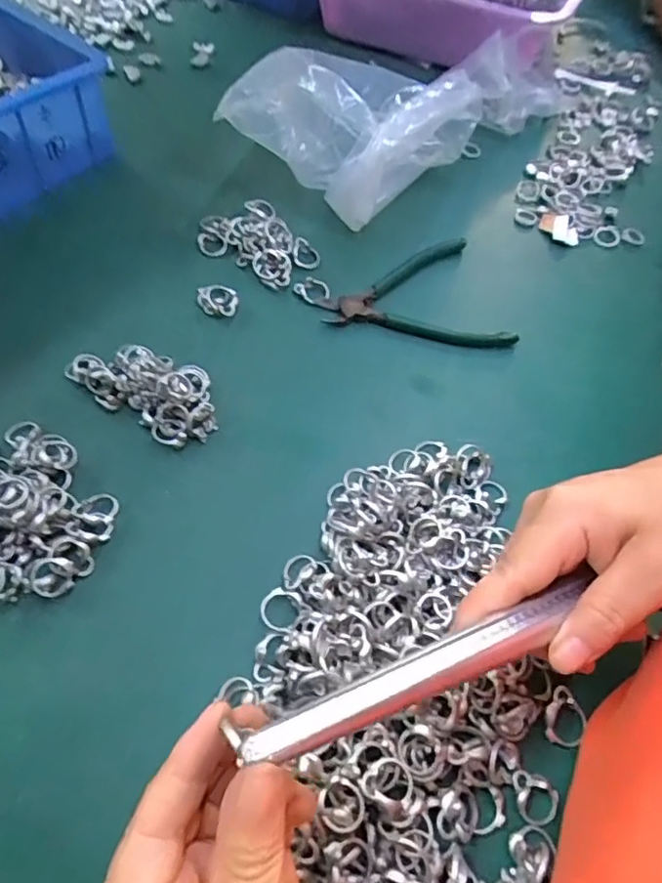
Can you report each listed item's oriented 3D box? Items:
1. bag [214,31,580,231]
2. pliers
[{"bbox_3d":[0.075,-0.308,0.530,0.356,0.095,0.132,-35,65,-22],"label":"bag"},{"bbox_3d":[0.074,-0.127,0.466,0.151,0.010,0.111,11,57,4],"label":"pliers"}]

